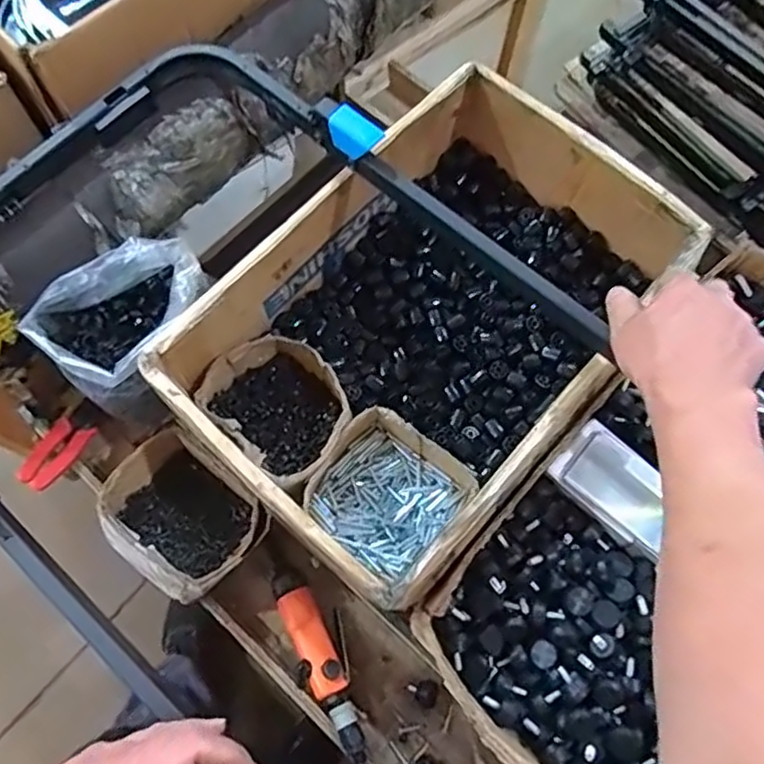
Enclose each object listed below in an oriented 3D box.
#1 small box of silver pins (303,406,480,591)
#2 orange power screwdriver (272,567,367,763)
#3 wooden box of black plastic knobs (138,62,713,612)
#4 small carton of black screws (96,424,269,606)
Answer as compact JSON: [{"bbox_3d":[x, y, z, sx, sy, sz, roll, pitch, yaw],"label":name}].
[{"bbox_3d":[0.005,0.122,0.710,0.148,0.063,0.143,41,74,13],"label":"small box of silver pins"},{"bbox_3d":[-0.069,0.307,0.712,0.063,0.039,0.207,-18,71,-7],"label":"orange power screwdriver"},{"bbox_3d":[0.059,-0.061,0.728,0.361,0.158,0.534,41,75,14],"label":"wooden box of black plastic knobs"},{"bbox_3d":[-0.228,0.154,0.736,0.178,0.100,0.140,40,74,13],"label":"small carton of black screws"}]

